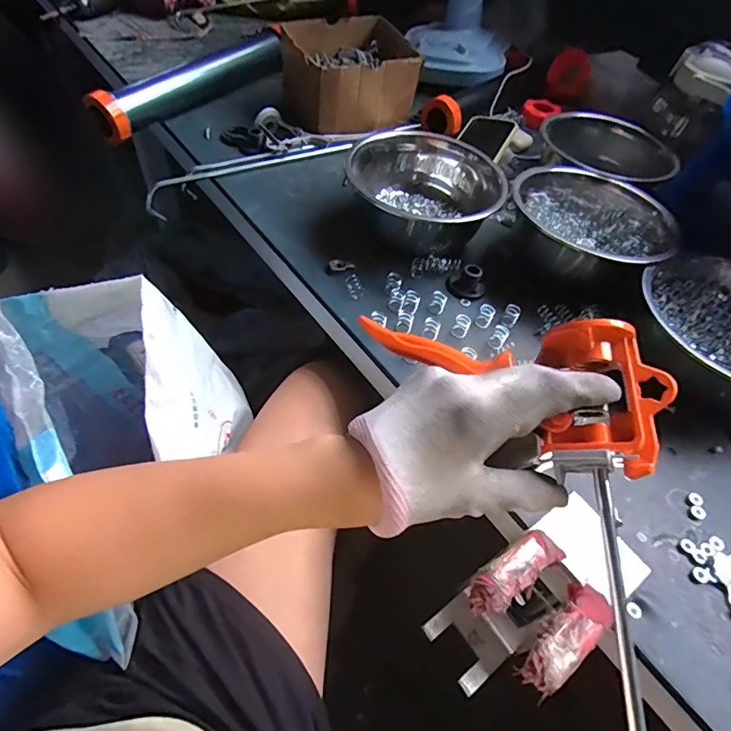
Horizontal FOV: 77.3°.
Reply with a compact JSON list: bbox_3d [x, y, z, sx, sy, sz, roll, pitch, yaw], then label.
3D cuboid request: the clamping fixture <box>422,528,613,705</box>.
[{"bbox_3d":[0.110,0.201,0.359,0.080,0.157,0.075,-27,60,-24],"label":"clamping fixture"}]

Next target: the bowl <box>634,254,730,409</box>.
[{"bbox_3d":[0.359,-0.034,0.453,0.177,0.074,0.147,40,58,21],"label":"bowl"}]

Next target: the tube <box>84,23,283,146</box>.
[{"bbox_3d":[-0.256,-0.443,0.700,0.057,0.074,0.364,29,55,15],"label":"tube"}]

